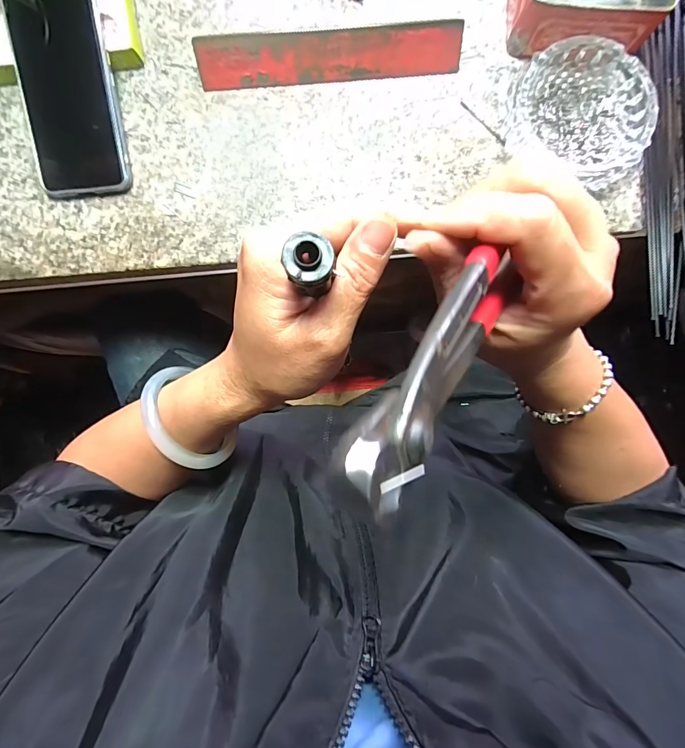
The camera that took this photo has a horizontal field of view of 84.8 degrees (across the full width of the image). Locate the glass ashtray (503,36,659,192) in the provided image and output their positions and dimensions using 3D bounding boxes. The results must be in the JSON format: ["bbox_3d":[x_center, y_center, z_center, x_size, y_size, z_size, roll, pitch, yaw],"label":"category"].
[{"bbox_3d":[0.209,-0.229,0.328,0.121,0.033,0.099,30,89,-1],"label":"glass ashtray"}]

